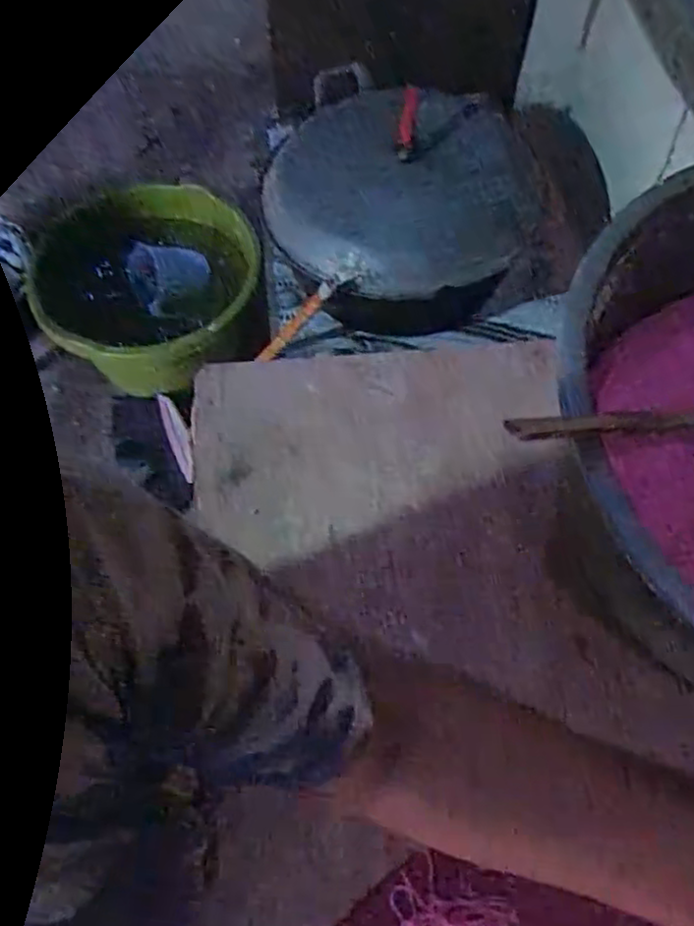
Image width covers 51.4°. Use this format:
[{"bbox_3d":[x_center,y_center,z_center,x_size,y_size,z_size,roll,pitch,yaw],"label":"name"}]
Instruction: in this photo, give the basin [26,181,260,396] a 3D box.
[{"bbox_3d":[-0.490,-0.411,1.776,0.547,0.253,0.526,-1,62,1],"label":"basin"}]

